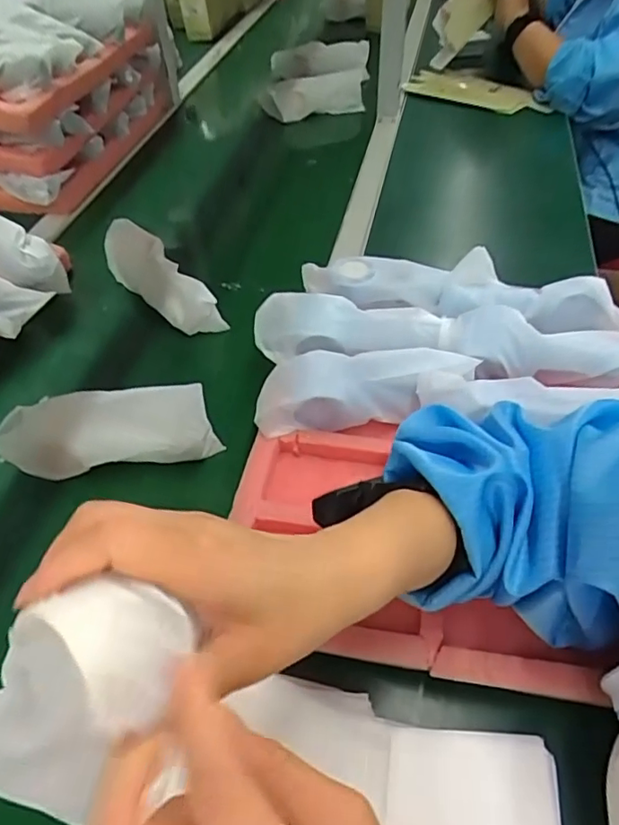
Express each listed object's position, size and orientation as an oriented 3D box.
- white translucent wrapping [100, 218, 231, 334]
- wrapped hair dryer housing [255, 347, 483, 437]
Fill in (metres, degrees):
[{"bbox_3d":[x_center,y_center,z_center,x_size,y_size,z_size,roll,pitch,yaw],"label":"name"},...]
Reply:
[{"bbox_3d":[-0.177,-0.155,0.667,0.180,0.075,0.059,42,61,13],"label":"white translucent wrapping"},{"bbox_3d":[0.048,-0.030,0.516,0.192,0.053,0.066,-6,49,-2],"label":"wrapped hair dryer housing"}]

